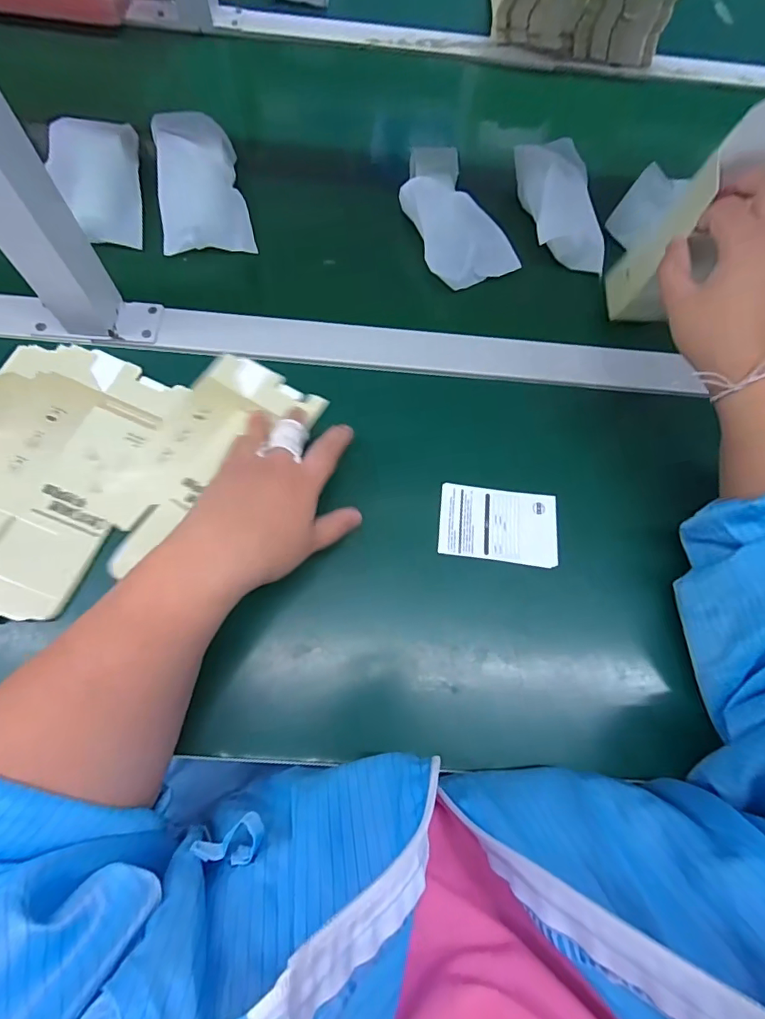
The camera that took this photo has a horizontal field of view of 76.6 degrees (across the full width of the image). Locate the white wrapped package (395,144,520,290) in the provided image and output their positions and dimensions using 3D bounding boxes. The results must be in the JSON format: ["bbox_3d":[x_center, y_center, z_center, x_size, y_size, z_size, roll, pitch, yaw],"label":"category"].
[{"bbox_3d":[0.059,-0.275,0.447,0.076,0.036,0.144,-24,74,-7],"label":"white wrapped package"}]

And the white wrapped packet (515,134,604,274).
[{"bbox_3d":[0.165,-0.289,0.453,0.059,0.044,0.133,-8,73,-2],"label":"white wrapped packet"}]

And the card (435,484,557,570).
[{"bbox_3d":[0.088,0.011,0.366,0.088,0.004,0.057,7,68,-1],"label":"card"}]

